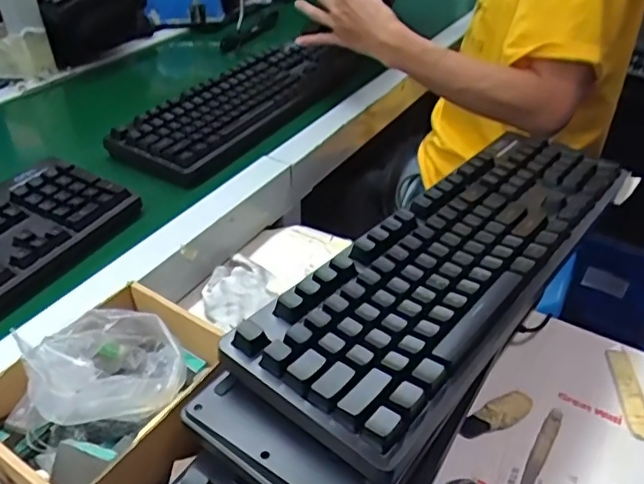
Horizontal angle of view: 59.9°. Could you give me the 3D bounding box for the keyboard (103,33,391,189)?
[{"bbox_3d":[-0.087,-0.209,0.790,0.142,0.041,0.447,22,43,23],"label":"keyboard"}]

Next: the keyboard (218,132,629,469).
[{"bbox_3d":[0.117,0.001,0.449,0.125,0.027,0.415,29,46,29],"label":"keyboard"}]

